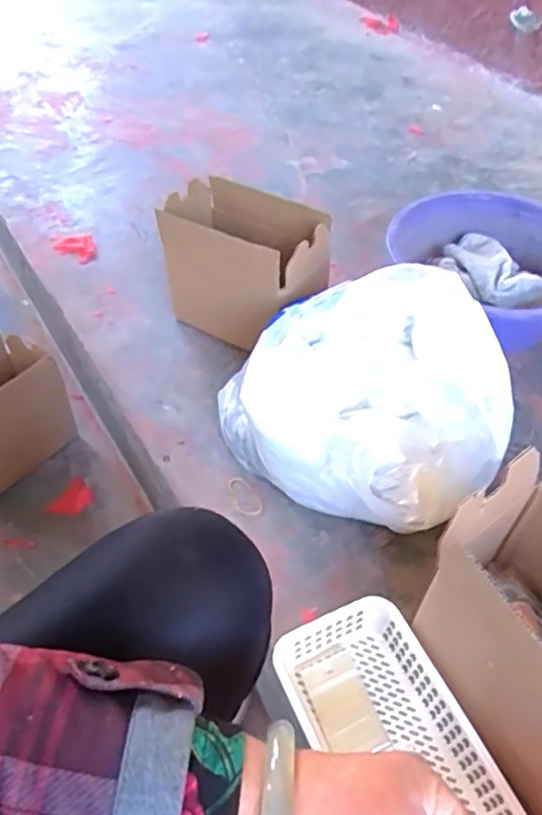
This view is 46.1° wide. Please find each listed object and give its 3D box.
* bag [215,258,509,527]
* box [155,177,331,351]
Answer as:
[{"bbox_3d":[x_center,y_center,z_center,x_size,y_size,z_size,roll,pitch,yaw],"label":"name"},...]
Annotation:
[{"bbox_3d":[0.101,-0.013,0.721,0.292,0.182,0.247,32,56,23],"label":"bag"},{"bbox_3d":[-0.034,-0.178,0.864,0.231,0.190,0.119,24,54,18],"label":"box"}]

